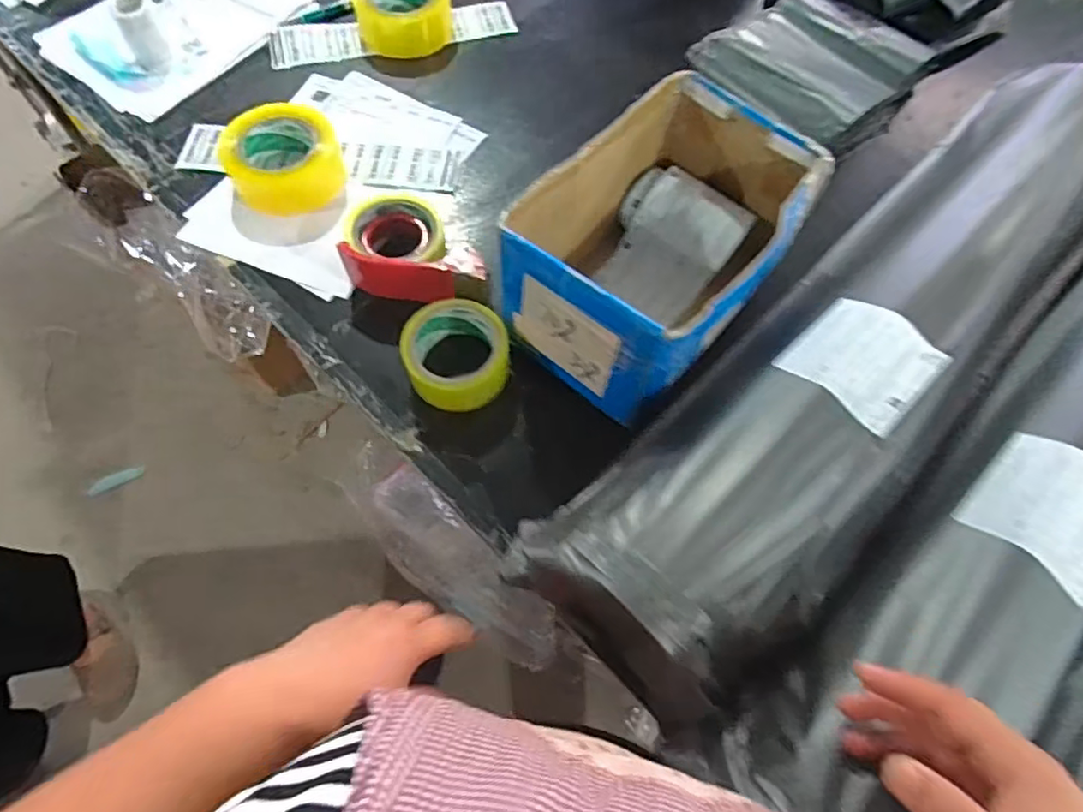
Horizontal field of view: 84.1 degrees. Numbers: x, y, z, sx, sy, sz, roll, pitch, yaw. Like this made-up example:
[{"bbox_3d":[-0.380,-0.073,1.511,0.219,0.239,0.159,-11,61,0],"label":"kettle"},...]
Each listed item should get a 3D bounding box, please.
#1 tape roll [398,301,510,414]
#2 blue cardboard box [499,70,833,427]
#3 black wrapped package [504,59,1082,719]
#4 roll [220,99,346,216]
[{"bbox_3d":[-0.080,-0.045,0.578,0.096,0.050,0.103,1,65,-2],"label":"tape roll"},{"bbox_3d":[0.112,-0.141,0.580,0.188,0.169,0.277,35,68,13],"label":"blue cardboard box"},{"bbox_3d":[0.322,-0.077,0.559,0.790,0.110,0.175,-41,73,-19],"label":"black wrapped package"},{"bbox_3d":[-0.286,-0.275,0.674,0.120,0.053,0.129,1,65,-2],"label":"roll"}]

